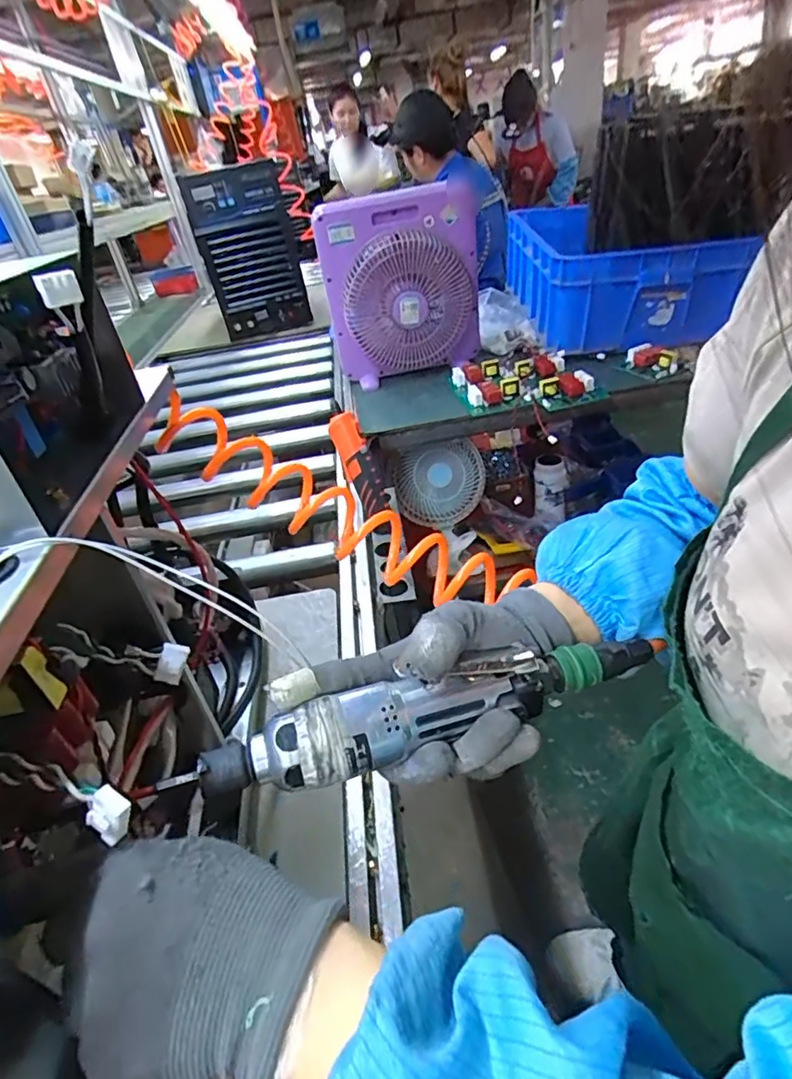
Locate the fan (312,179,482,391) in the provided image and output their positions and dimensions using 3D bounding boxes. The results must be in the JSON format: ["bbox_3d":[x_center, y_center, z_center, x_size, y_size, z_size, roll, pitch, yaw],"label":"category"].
[{"bbox_3d":[0.021,-0.509,1.124,0.318,0.331,0.099,-17,36,-9],"label":"fan"}]

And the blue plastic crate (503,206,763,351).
[{"bbox_3d":[0.494,-0.624,1.288,0.371,0.188,0.531,-9,35,3],"label":"blue plastic crate"}]

